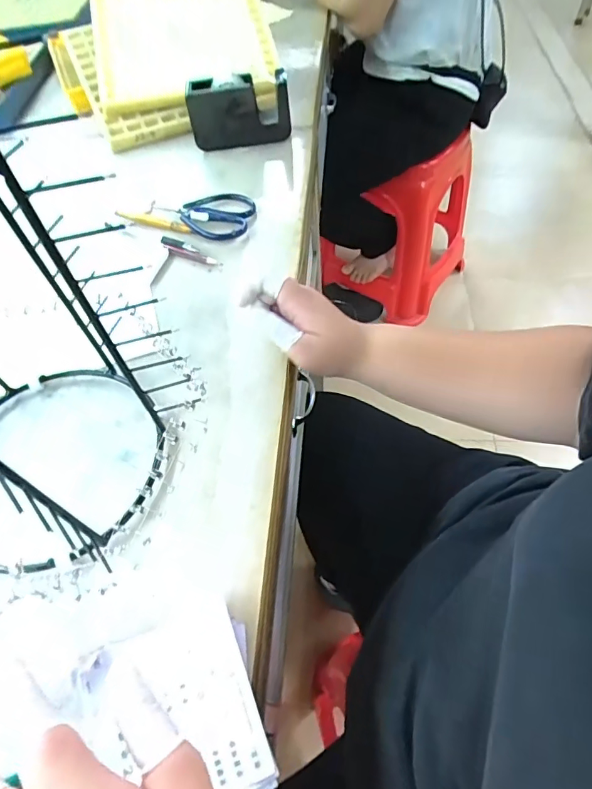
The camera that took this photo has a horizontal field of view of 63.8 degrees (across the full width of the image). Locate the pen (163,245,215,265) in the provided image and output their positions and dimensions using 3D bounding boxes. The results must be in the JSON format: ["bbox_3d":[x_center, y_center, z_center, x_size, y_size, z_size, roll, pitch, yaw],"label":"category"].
[{"bbox_3d":[-0.116,-0.152,0.520,0.067,0.006,0.007,22,60,18],"label":"pen"}]

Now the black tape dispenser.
[{"bbox_3d":[-0.073,-0.366,0.623,0.127,0.082,0.039,-7,55,0],"label":"black tape dispenser"}]

